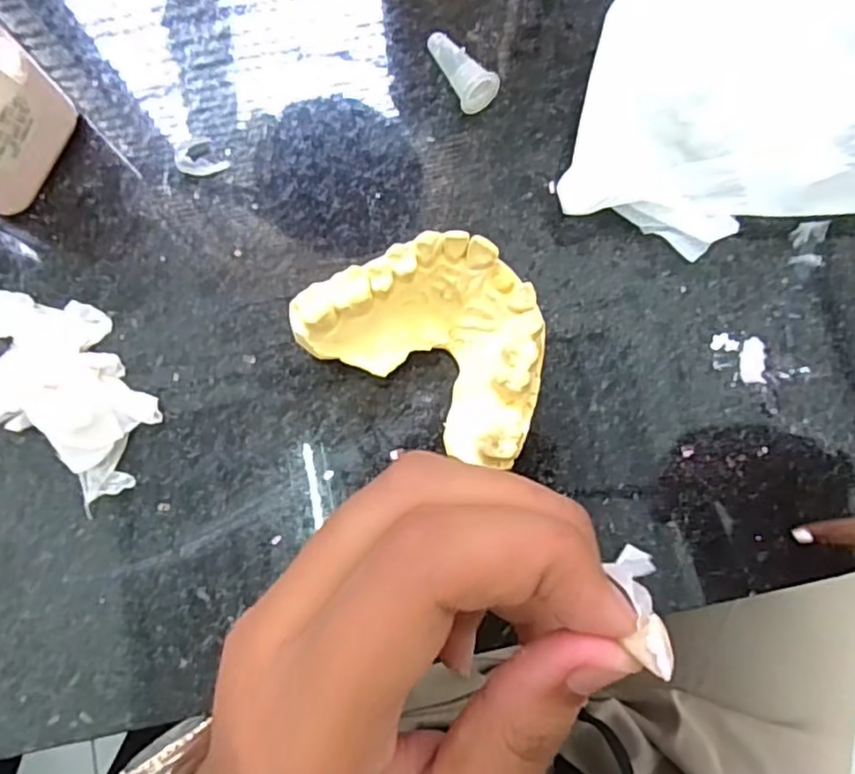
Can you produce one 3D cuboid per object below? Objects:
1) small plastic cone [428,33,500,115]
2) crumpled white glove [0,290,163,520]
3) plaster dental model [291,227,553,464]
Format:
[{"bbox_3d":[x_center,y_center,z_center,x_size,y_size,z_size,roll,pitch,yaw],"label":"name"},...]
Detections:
[{"bbox_3d":[0.011,-0.097,0.199,0.013,0.010,0.026,-28,85,-4],"label":"small plastic cone"},{"bbox_3d":[-0.108,-0.004,0.183,0.038,0.014,0.076,-38,86,-4],"label":"crumpled white glove"},{"bbox_3d":[0.004,-0.015,0.181,0.066,0.027,0.047,34,85,2],"label":"plaster dental model"}]

